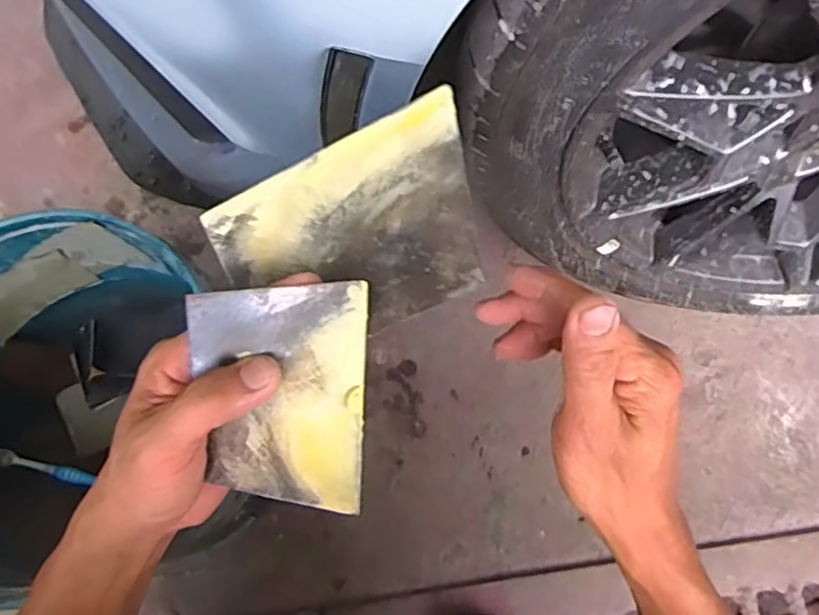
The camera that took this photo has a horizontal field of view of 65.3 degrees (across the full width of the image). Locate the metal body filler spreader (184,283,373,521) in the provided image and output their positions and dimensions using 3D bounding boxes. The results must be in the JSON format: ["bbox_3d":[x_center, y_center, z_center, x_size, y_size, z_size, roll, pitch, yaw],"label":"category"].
[{"bbox_3d":[-0.064,0.045,0.316,0.084,0.004,0.117,4,107,5],"label":"metal body filler spreader"}]

